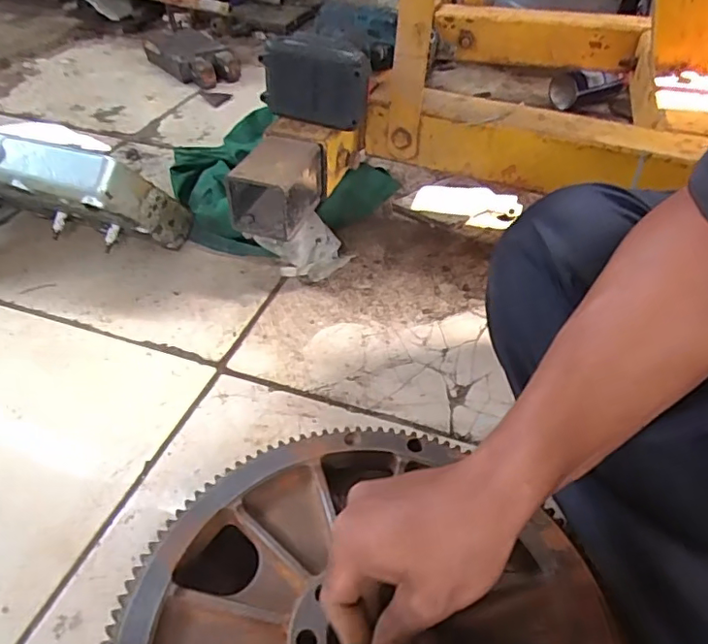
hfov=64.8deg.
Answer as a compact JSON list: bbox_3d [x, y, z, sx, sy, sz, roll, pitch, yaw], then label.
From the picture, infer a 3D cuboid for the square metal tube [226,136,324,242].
[{"bbox_3d":[-0.080,-0.142,0.581,0.066,0.069,0.095,13,43,13],"label":"square metal tube"}]

